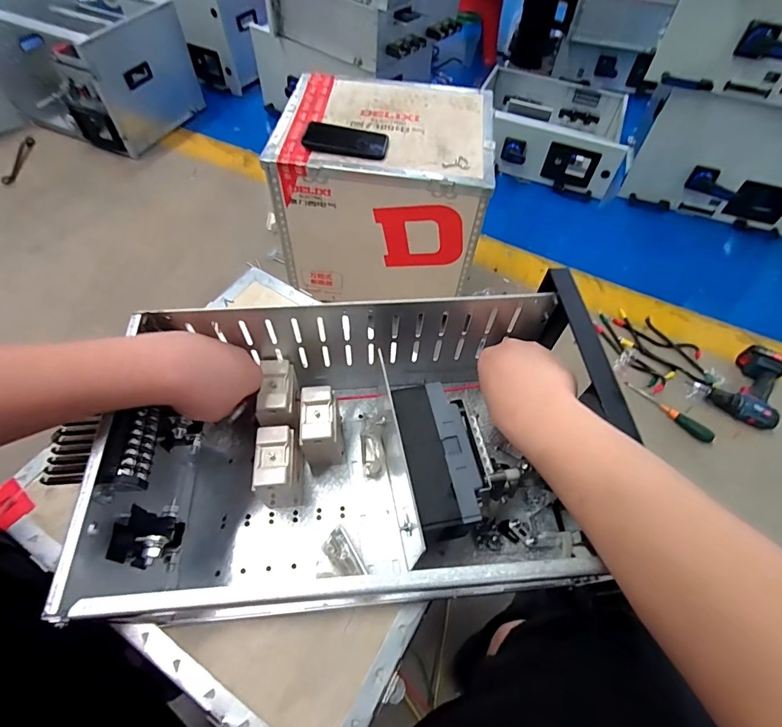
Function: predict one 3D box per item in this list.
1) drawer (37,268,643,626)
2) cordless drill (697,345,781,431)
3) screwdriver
[{"bbox_3d":[-0.024,0.085,0.404,0.401,0.174,0.249,-3,59,-4],"label":"drawer"},{"bbox_3d":[0.905,0.045,1.076,0.157,0.062,0.218,32,61,17],"label":"cordless drill"},{"bbox_3d":[0.690,0.116,1.056,0.222,0.026,0.029,40,64,21],"label":"screwdriver"}]

